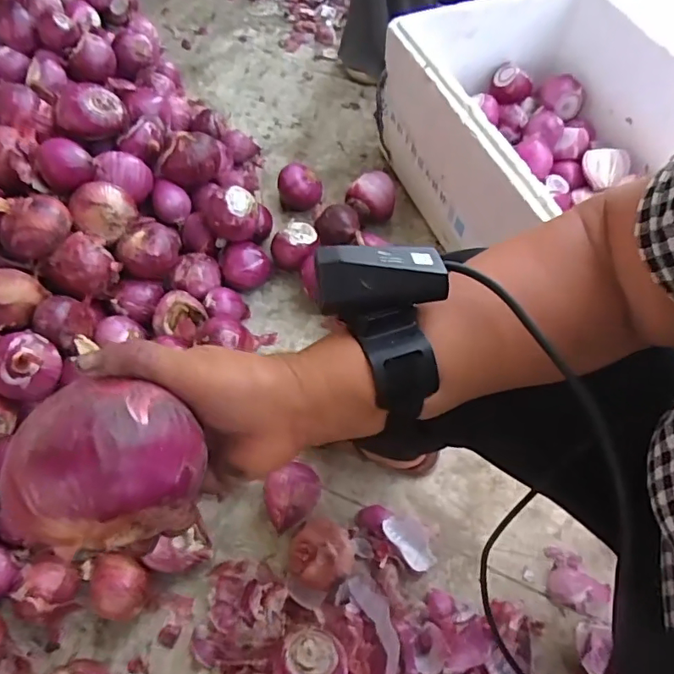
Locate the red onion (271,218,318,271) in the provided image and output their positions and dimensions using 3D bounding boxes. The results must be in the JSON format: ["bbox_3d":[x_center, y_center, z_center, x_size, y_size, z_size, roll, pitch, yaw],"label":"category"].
[{"bbox_3d":[-0.077,-0.168,0.958,0.086,0.062,0.068,-14,58,-9],"label":"red onion"}]

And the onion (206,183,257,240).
[{"bbox_3d":[-0.182,-0.213,0.901,0.092,0.083,0.071,-8,57,-6],"label":"onion"}]

